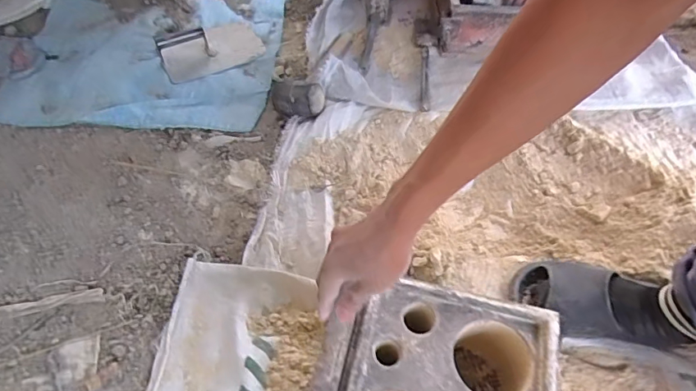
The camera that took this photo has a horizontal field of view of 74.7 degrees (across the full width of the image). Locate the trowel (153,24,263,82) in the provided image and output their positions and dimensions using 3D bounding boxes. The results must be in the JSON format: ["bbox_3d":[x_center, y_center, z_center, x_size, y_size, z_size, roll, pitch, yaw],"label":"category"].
[{"bbox_3d":[-0.315,-0.352,1.039,0.228,0.057,0.123,-27,58,-20],"label":"trowel"}]

